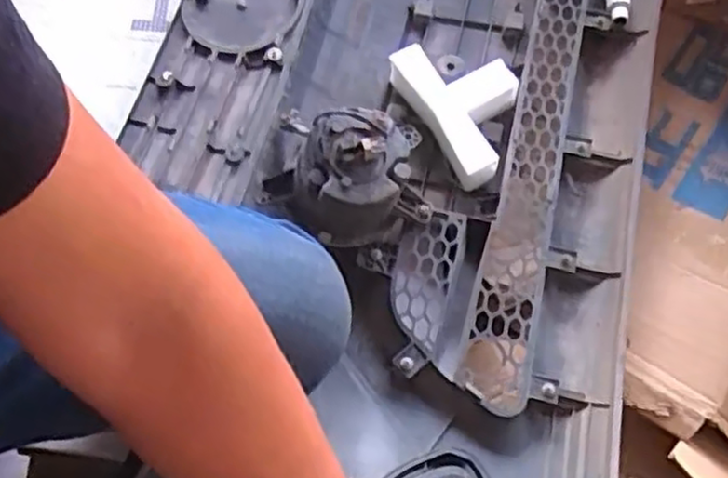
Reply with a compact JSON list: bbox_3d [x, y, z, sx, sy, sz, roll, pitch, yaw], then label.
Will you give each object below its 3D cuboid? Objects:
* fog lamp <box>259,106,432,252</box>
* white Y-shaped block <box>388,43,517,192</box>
[{"bbox_3d":[-0.021,-0.064,0.736,0.178,0.104,0.119,22,70,6],"label":"fog lamp"},{"bbox_3d":[0.119,-0.155,0.849,0.116,0.053,0.187,-25,72,-11],"label":"white Y-shaped block"}]

